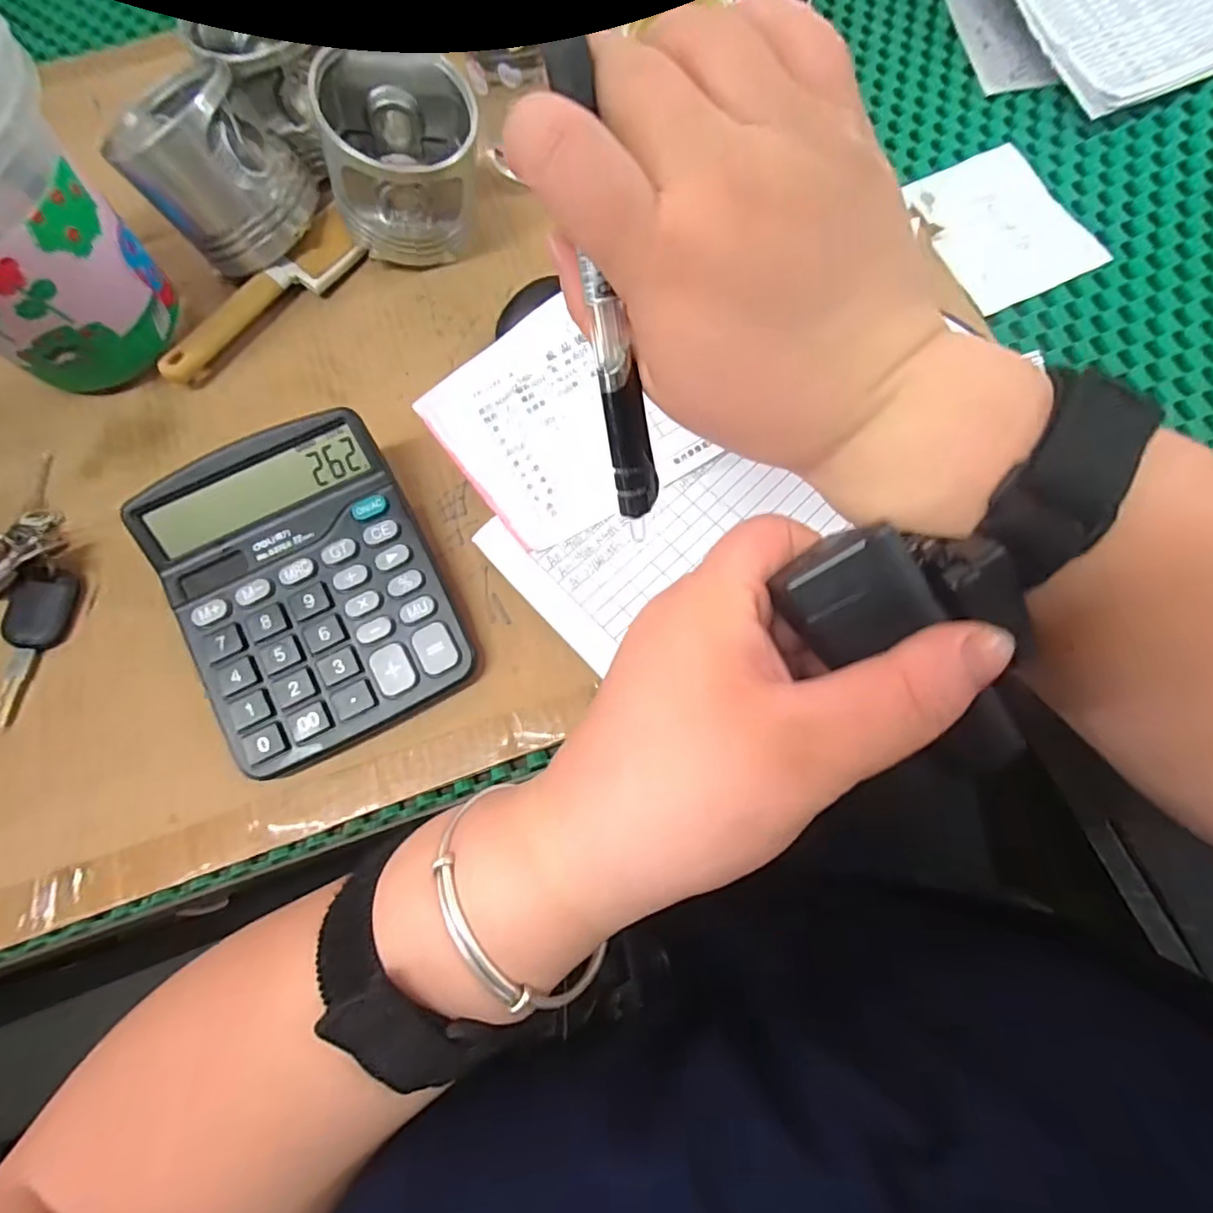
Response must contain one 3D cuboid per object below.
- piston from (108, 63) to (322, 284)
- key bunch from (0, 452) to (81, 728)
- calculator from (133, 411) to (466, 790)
[{"bbox_3d":[-0.219,-0.246,0.324,0.084,0.075,0.086,-34,75,-8],"label":"piston"},{"bbox_3d":[-0.326,-0.021,0.284,0.113,0.039,0.138,13,74,5],"label":"key bunch"},{"bbox_3d":[-0.141,-0.007,0.269,0.117,0.047,0.141,-27,74,-6],"label":"calculator"}]

